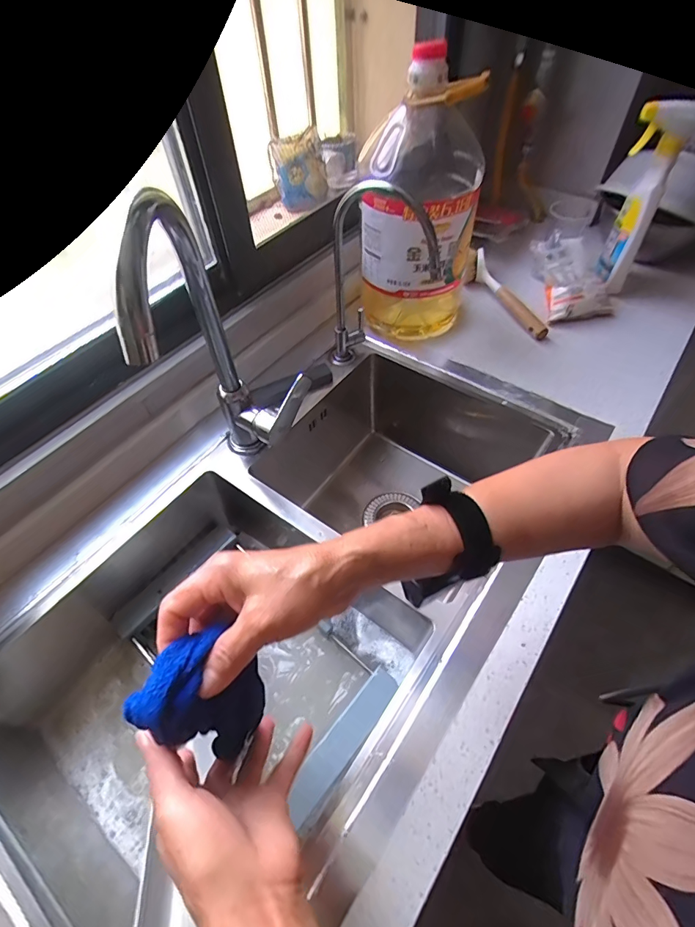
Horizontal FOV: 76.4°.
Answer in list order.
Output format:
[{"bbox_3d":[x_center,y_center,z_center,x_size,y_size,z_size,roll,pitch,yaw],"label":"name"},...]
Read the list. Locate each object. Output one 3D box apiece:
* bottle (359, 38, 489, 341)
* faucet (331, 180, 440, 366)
[{"bbox_3d":[0.109,-0.378,0.674,0.162,0.354,0.167,8,54,7],"label":"bottle"},{"bbox_3d":[0.040,-0.231,0.616,0.062,0.276,0.149,-33,59,-21],"label":"faucet"}]

